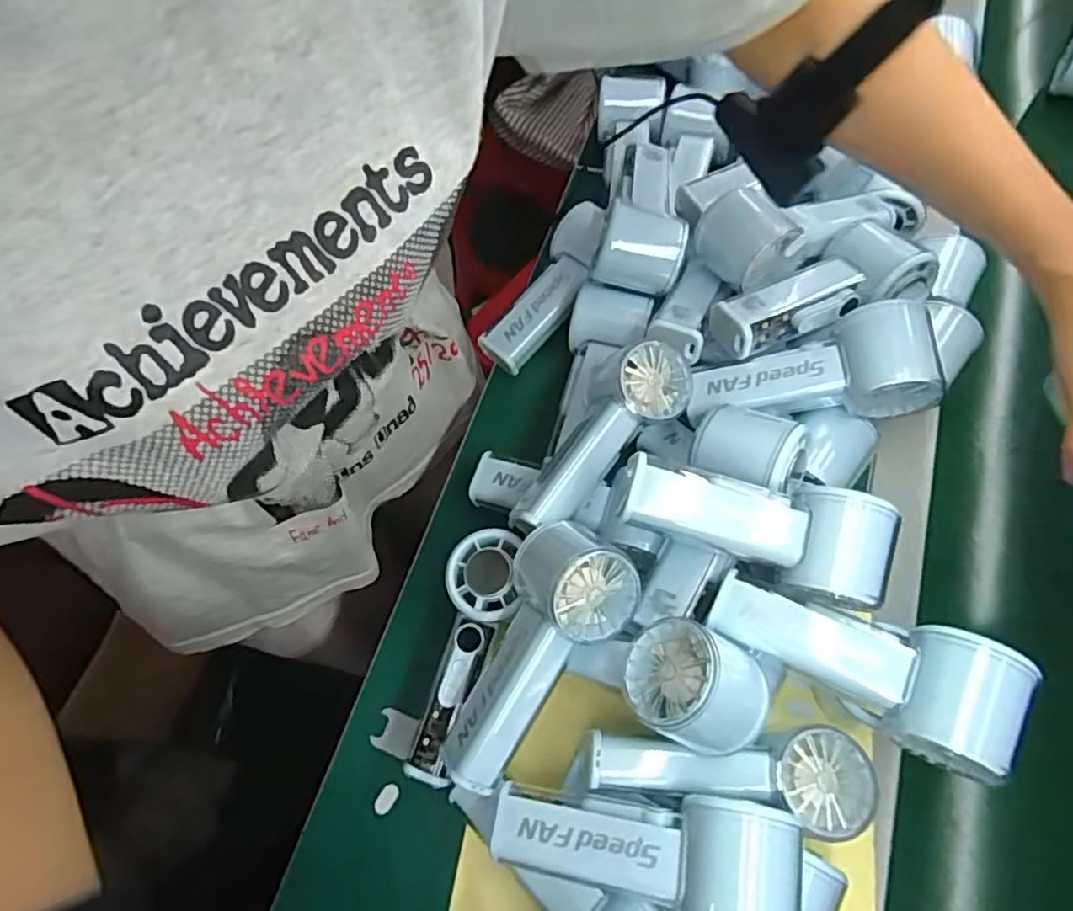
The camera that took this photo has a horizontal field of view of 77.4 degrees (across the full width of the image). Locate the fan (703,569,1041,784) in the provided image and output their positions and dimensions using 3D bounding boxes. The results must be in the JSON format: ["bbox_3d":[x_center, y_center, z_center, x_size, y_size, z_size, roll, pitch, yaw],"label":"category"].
[{"bbox_3d":[0.169,0.109,0.358,0.151,0.047,0.060,19,66,28],"label":"fan"}]

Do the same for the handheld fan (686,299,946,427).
[{"bbox_3d":[0.179,-0.054,0.448,0.151,0.048,0.069,-10,63,20],"label":"handheld fan"}]

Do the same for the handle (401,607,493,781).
[{"bbox_3d":[-0.054,0.149,0.412,0.029,0.023,0.096,15,66,8],"label":"handle"}]

